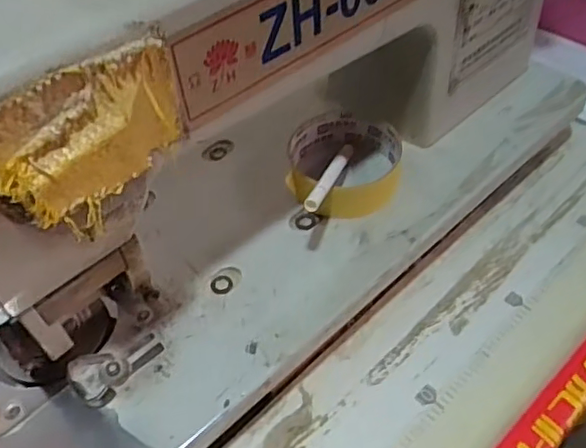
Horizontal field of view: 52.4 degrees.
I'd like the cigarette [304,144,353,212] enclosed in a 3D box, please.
[{"bbox_3d":[0.027,-0.033,0.397,0.010,0.008,0.107,12,28,13],"label":"cigarette"}]

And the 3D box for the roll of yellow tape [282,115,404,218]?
[{"bbox_3d":[0.038,-0.045,0.431,0.081,0.027,0.083,-1,50,2],"label":"roll of yellow tape"}]

